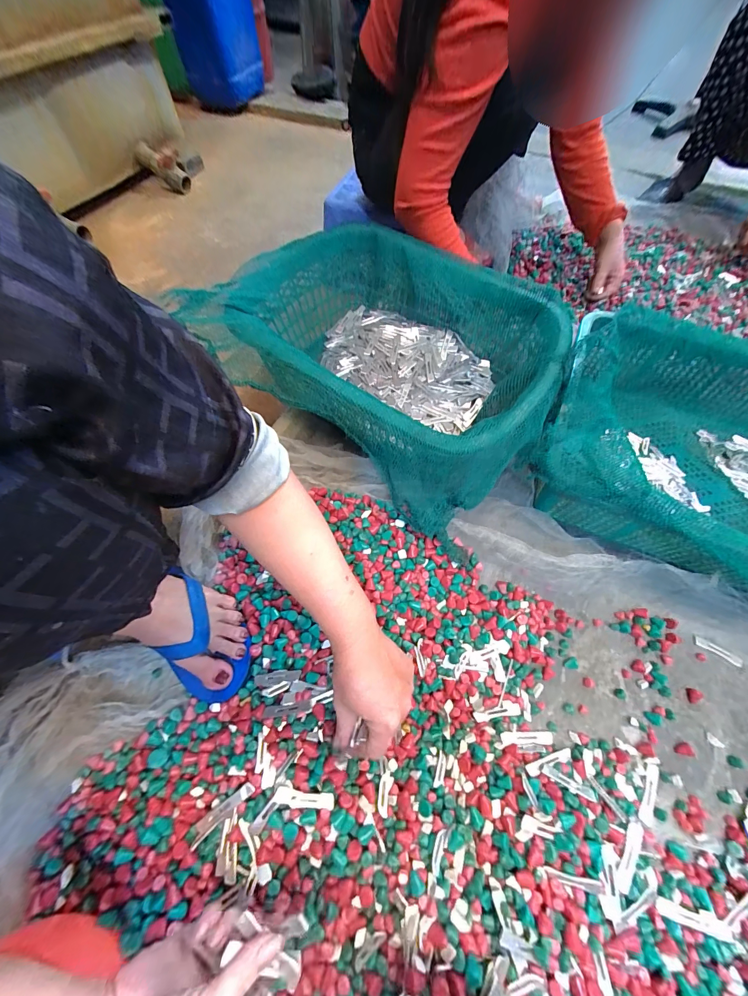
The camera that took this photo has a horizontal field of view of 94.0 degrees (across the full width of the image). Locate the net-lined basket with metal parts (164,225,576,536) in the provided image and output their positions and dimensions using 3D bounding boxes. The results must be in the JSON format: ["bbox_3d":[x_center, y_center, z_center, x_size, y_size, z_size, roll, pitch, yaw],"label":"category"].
[{"bbox_3d":[0.023,-0.221,0.550,0.466,0.141,0.372,35,67,14],"label":"net-lined basket with metal parts"}]

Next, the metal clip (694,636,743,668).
[{"bbox_3d":[0.452,0.201,0.458,0.057,0.005,0.013,29,65,11],"label":"metal clip"}]

